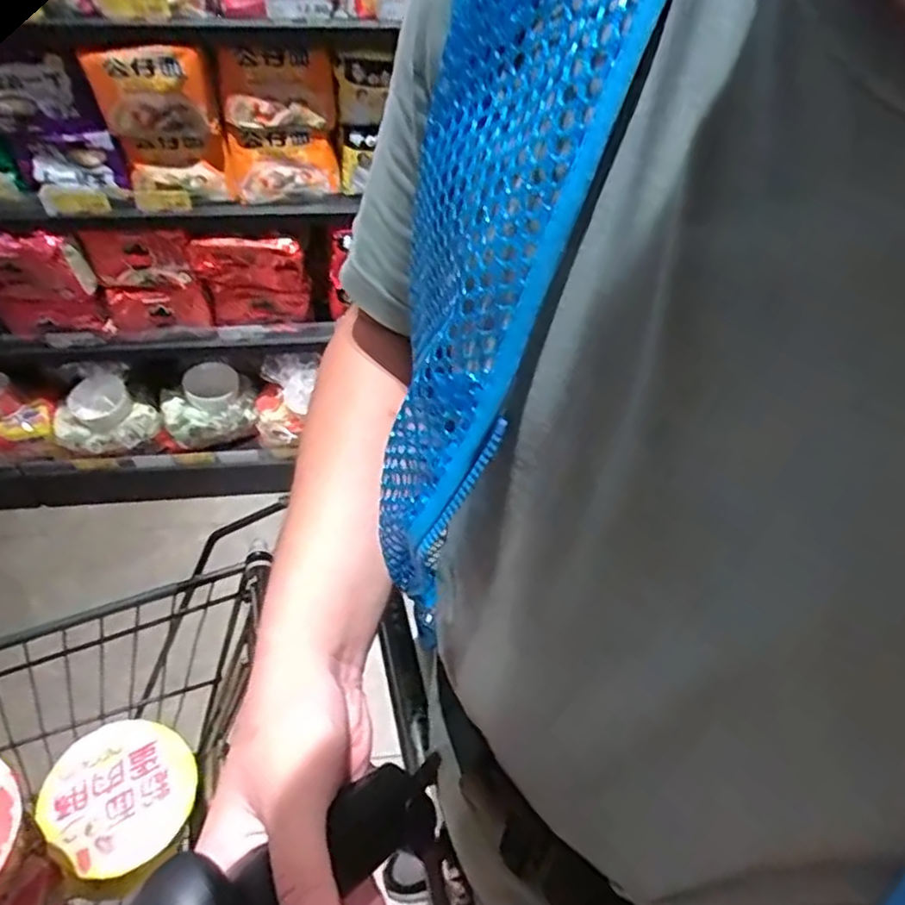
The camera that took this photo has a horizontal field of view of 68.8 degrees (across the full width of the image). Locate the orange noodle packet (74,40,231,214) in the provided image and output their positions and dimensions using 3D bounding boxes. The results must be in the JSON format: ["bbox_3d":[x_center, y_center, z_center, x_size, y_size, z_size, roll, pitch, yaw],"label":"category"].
[{"bbox_3d":[-0.438,-0.485,1.003,0.166,0.249,0.056,-16,51,-17],"label":"orange noodle packet"}]

